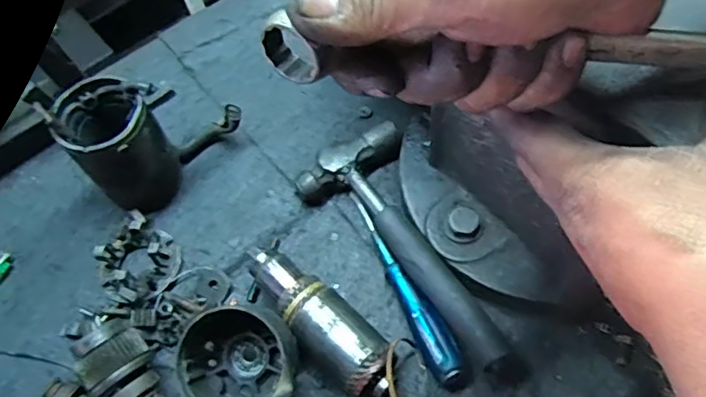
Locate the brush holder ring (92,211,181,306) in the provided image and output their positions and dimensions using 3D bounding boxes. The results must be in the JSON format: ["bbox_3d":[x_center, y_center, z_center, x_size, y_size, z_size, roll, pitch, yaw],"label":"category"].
[{"bbox_3d":[-0.188,0.054,0.511,0.066,0.030,0.073,25,67,17],"label":"brush holder ring"}]

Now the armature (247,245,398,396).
[{"bbox_3d":[-0.031,0.093,0.470,0.161,0.048,0.055,37,71,22],"label":"armature"}]

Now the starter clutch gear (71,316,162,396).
[{"bbox_3d":[-0.173,0.145,0.463,0.048,0.055,0.101,-30,91,-11],"label":"starter clutch gear"}]

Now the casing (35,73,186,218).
[{"bbox_3d":[-0.196,-0.044,0.513,0.082,0.117,0.076,16,65,13],"label":"casing"}]

